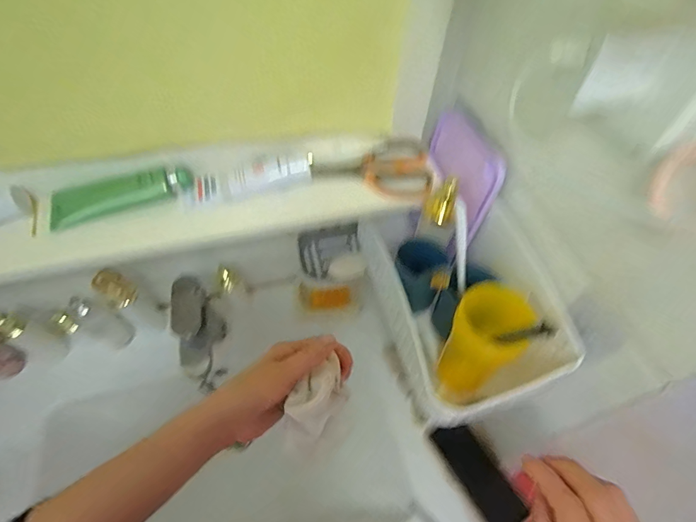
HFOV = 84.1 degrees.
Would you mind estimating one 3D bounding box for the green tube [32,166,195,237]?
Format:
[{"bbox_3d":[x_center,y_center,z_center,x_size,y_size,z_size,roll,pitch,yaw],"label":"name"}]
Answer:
[{"bbox_3d":[-0.267,-0.072,0.442,0.172,0.029,0.039,-14,56,-12],"label":"green tube"}]

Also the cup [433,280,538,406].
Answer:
[{"bbox_3d":[0.134,0.093,0.412,0.077,0.134,0.070,1,55,-2],"label":"cup"}]

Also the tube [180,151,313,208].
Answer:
[{"bbox_3d":[-0.119,-0.103,0.467,0.162,0.036,0.037,-15,57,-13],"label":"tube"}]

